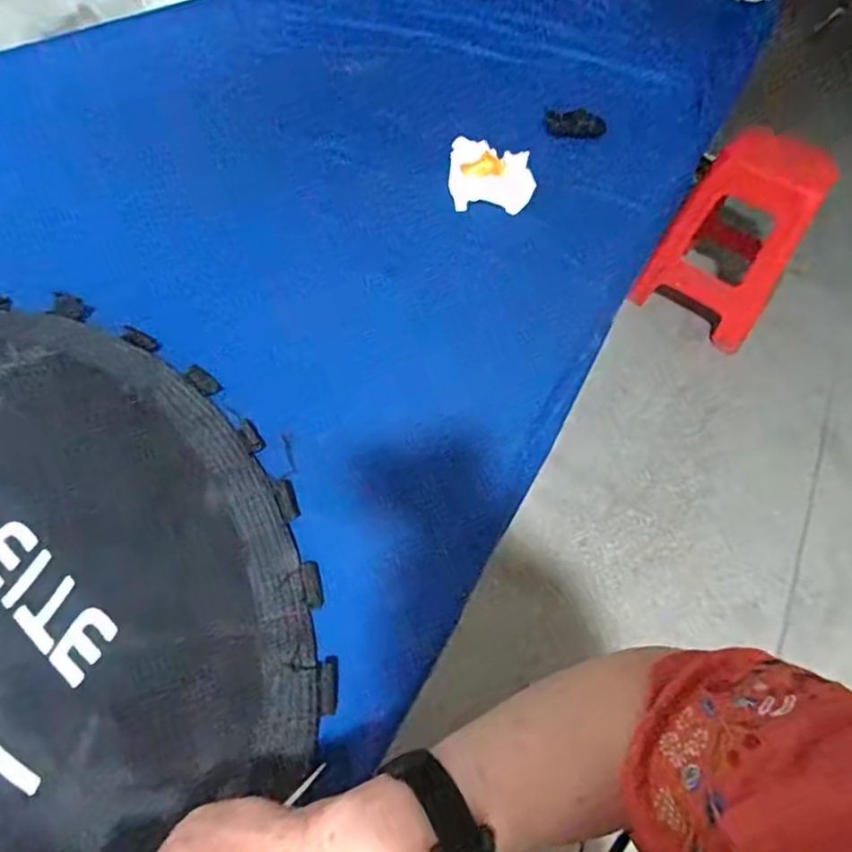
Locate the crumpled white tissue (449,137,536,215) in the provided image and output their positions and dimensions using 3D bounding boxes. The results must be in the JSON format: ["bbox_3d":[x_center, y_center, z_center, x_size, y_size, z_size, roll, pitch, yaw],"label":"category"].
[{"bbox_3d":[0.097,-0.367,0.893,0.128,0.059,0.107,10,50,-4],"label":"crumpled white tissue"}]

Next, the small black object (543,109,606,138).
[{"bbox_3d":[0.248,-0.509,1.032,0.101,0.039,0.031,28,51,11],"label":"small black object"}]

